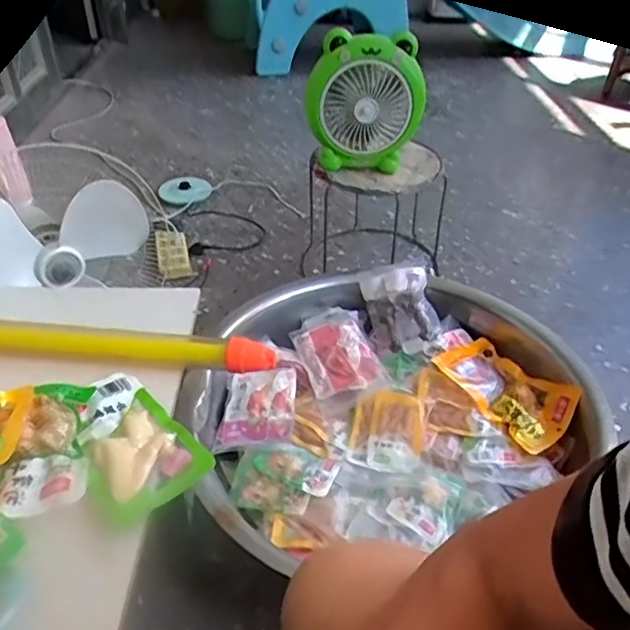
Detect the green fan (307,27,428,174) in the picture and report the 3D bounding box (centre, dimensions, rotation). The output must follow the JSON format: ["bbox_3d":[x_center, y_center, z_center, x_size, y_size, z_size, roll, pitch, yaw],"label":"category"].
[{"bbox_3d":[0.107,-0.434,1.189,0.233,0.253,0.094,2,39,0],"label":"green fan"}]

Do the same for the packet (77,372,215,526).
[{"bbox_3d":[-0.145,0.095,0.452,0.078,0.012,0.135,-27,47,-30],"label":"packet"}]

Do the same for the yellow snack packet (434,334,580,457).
[{"bbox_3d":[0.320,0.118,0.982,0.131,0.042,0.237,-25,46,-29],"label":"yellow snack packet"}]

